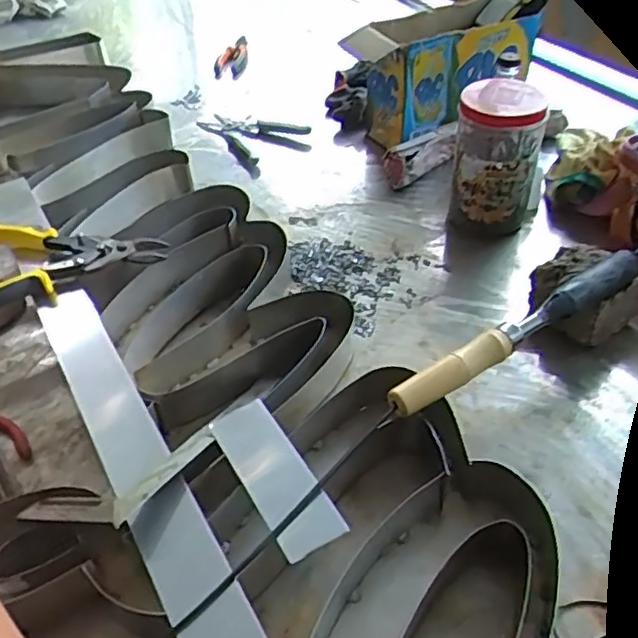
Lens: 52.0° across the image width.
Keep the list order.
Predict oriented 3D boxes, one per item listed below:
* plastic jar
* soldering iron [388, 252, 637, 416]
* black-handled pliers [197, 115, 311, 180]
[{"bbox_3d":[0.226,-0.203,0.838,0.107,0.175,0.095,14,44,17],"label":"plastic jar"},{"bbox_3d":[0.189,0.009,0.613,0.298,0.038,0.028,-27,46,-22],"label":"soldering iron"},{"bbox_3d":[-0.100,-0.305,1.084,0.139,0.025,0.190,-25,46,-21],"label":"black-handled pliers"}]

